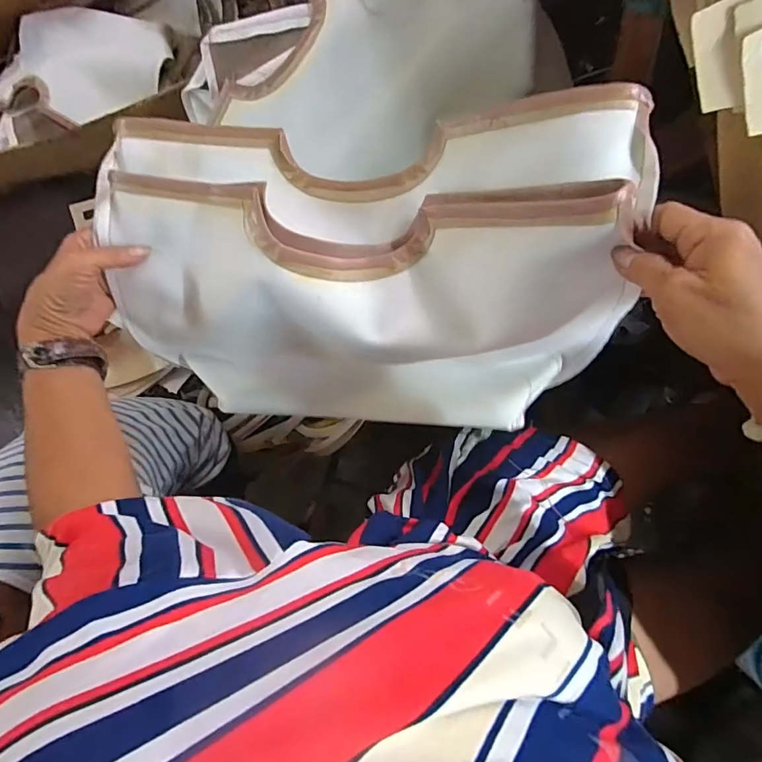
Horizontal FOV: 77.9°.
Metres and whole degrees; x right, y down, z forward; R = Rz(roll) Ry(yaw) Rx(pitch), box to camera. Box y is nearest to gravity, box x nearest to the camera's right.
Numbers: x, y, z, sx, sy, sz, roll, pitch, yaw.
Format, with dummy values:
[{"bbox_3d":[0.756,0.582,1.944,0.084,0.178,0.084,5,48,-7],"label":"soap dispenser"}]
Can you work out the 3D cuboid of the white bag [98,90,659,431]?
[{"bbox_3d":[-0.029,-0.095,0.375,0.387,0.161,0.221,10,95,8],"label":"white bag"}]

